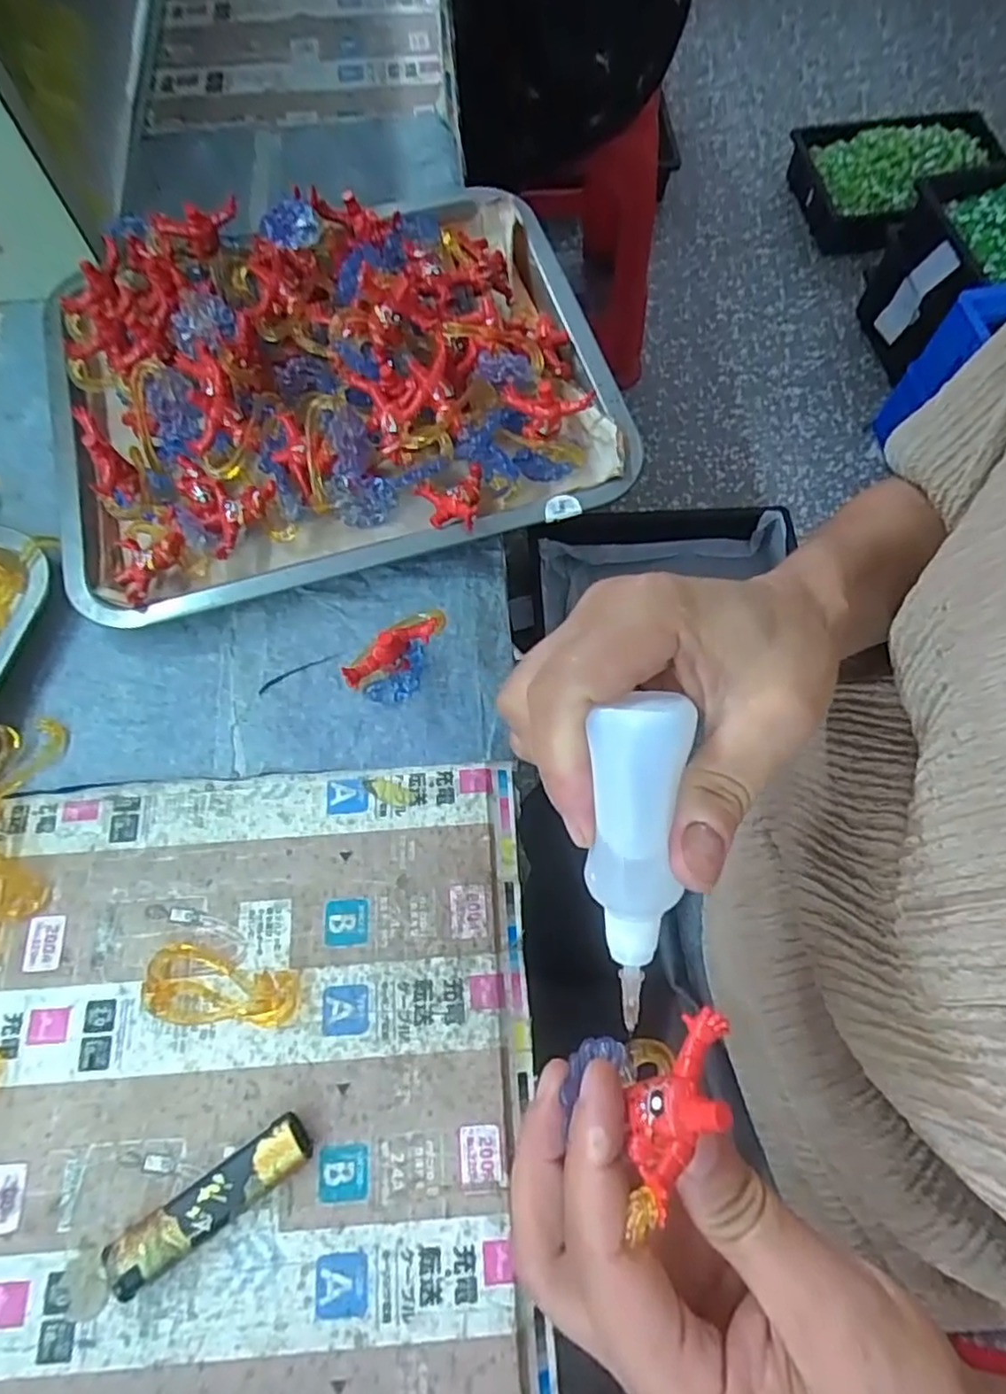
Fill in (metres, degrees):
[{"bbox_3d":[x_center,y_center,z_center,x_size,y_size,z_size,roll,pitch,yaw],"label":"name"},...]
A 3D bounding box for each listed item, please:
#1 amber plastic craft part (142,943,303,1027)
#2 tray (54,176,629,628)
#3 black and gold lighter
[{"bbox_3d":[-0.122,0.125,0.291,0.063,0.015,0.031,5,69,1],"label":"amber plastic craft part"},{"bbox_3d":[-0.102,-0.189,0.386,0.312,0.067,0.258,-16,70,-7],"label":"tray"},{"bbox_3d":[-0.114,0.197,0.263,0.081,0.013,0.019,-33,73,-13],"label":"black and gold lighter"}]

